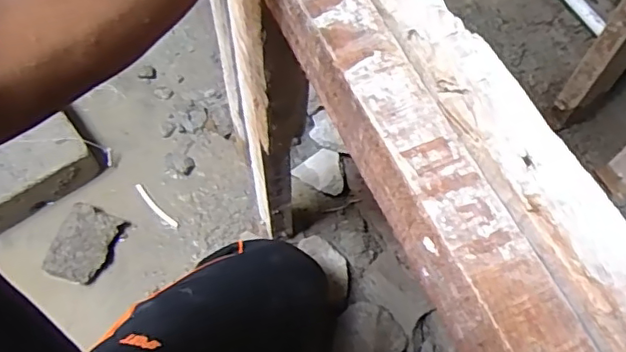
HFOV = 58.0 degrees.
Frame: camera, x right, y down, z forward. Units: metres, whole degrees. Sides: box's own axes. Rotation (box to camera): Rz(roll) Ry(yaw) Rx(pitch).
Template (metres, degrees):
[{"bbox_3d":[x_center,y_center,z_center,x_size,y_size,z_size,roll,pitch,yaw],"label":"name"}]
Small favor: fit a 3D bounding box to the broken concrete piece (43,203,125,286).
[{"bbox_3d":[-0.375,0.112,0.926,0.085,0.034,0.126,19,62,8],"label":"broken concrete piece"}]

